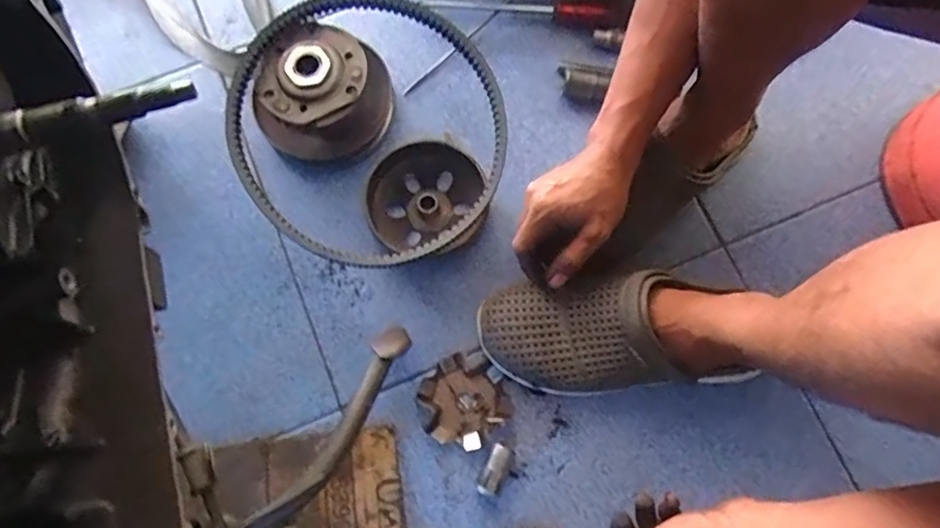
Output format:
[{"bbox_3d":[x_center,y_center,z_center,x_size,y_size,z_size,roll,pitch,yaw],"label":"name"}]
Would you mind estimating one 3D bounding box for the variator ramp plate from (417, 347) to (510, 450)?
[{"bbox_3d":[-0.006,0.124,0.555,0.083,0.011,0.075,-42,79,-10],"label":"variator ramp plate"}]

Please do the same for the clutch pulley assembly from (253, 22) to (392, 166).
[{"bbox_3d":[-0.139,-0.159,0.583,0.107,0.085,0.127,38,78,9],"label":"clutch pulley assembly"}]

